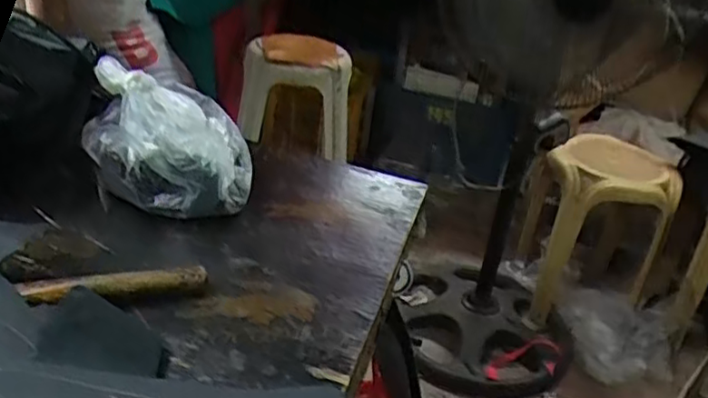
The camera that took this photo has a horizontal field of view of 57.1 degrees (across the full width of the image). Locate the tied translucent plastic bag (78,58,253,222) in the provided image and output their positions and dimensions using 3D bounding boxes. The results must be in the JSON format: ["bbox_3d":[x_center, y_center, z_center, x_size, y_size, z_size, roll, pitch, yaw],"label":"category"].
[{"bbox_3d":[-0.185,-0.058,0.655,0.161,0.109,0.164,0,30,-13],"label":"tied translucent plastic bag"}]

